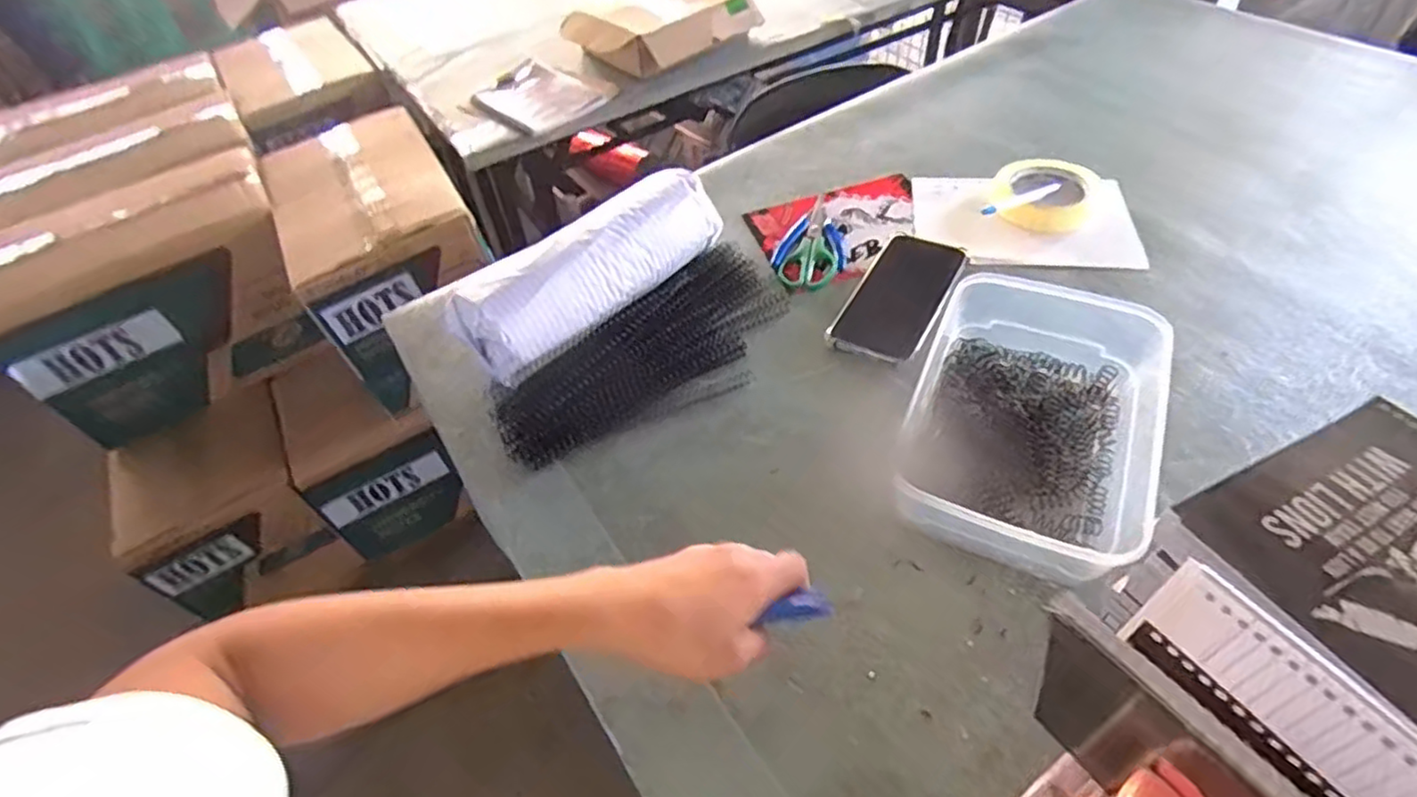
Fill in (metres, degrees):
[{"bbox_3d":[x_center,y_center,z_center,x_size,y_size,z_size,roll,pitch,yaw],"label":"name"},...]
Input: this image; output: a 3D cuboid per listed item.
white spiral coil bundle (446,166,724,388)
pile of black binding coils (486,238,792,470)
[{"bbox_3d":[-0.104,-0.120,0.601,0.255,0.058,0.080,-38,57,-23],"label":"white spiral coil bundle"},{"bbox_3d":[-0.042,-0.038,0.594,0.297,0.036,0.123,-39,57,-23],"label":"pile of black binding coils"}]

